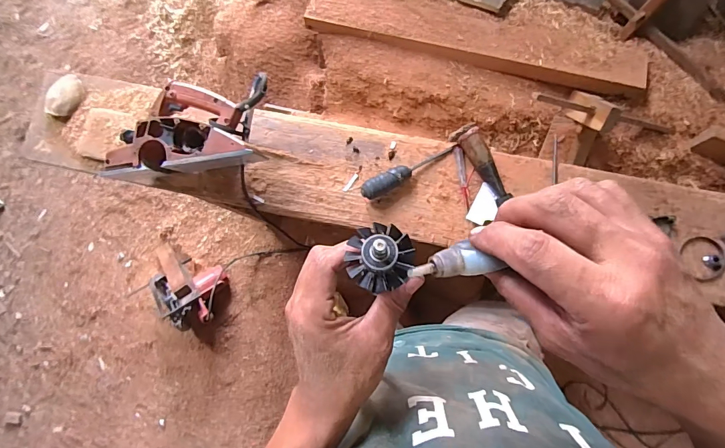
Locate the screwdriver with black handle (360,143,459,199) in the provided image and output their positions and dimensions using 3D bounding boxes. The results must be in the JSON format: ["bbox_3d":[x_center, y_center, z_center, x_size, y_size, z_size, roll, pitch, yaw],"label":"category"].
[{"bbox_3d":[0.087,-0.101,0.729,0.195,0.029,0.032,-27,87,-11],"label":"screwdriver with black handle"}]

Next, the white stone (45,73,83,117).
[{"bbox_3d":[-0.615,-0.265,0.803,0.047,0.038,0.088,10,86,5],"label":"white stone"}]

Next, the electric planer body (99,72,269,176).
[{"bbox_3d":[-0.309,-0.170,0.710,0.295,0.099,0.154,-2,85,4],"label":"electric planer body"}]

